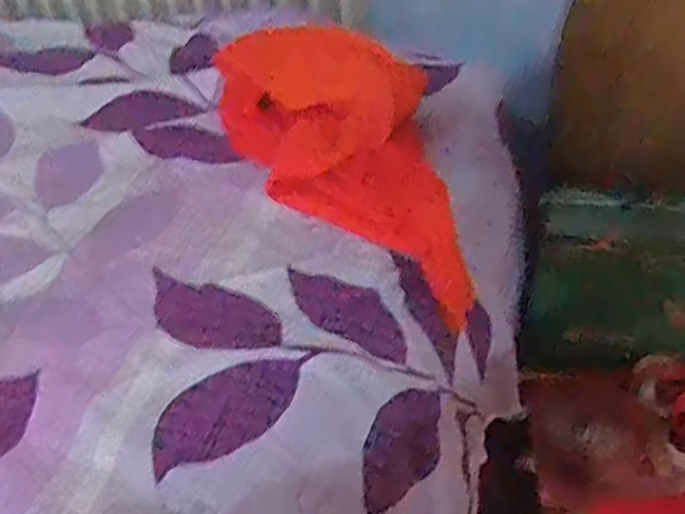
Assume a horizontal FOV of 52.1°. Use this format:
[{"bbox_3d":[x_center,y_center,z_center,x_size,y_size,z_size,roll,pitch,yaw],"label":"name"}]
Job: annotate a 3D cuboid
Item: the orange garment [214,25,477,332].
[{"bbox_3d":[-0.012,-0.112,0.768,0.194,0.164,0.378,-12,44,-9],"label":"orange garment"}]

